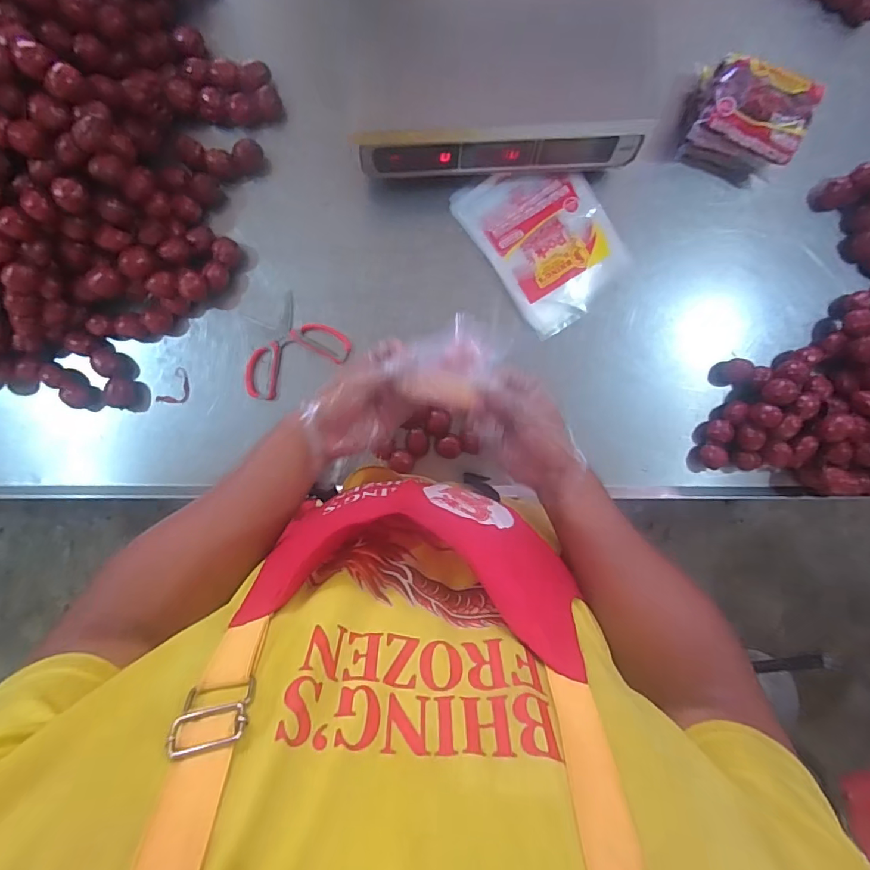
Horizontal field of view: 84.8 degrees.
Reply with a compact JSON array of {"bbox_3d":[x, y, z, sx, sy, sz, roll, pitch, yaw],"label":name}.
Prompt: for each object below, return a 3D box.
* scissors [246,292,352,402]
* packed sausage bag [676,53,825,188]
[{"bbox_3d":[-0.198,-0.122,0.634,0.147,0.014,0.111,-27,93,0],"label":"scissors"},{"bbox_3d":[0.392,-0.398,0.609,0.143,0.072,0.125,14,93,-2],"label":"packed sausage bag"}]

